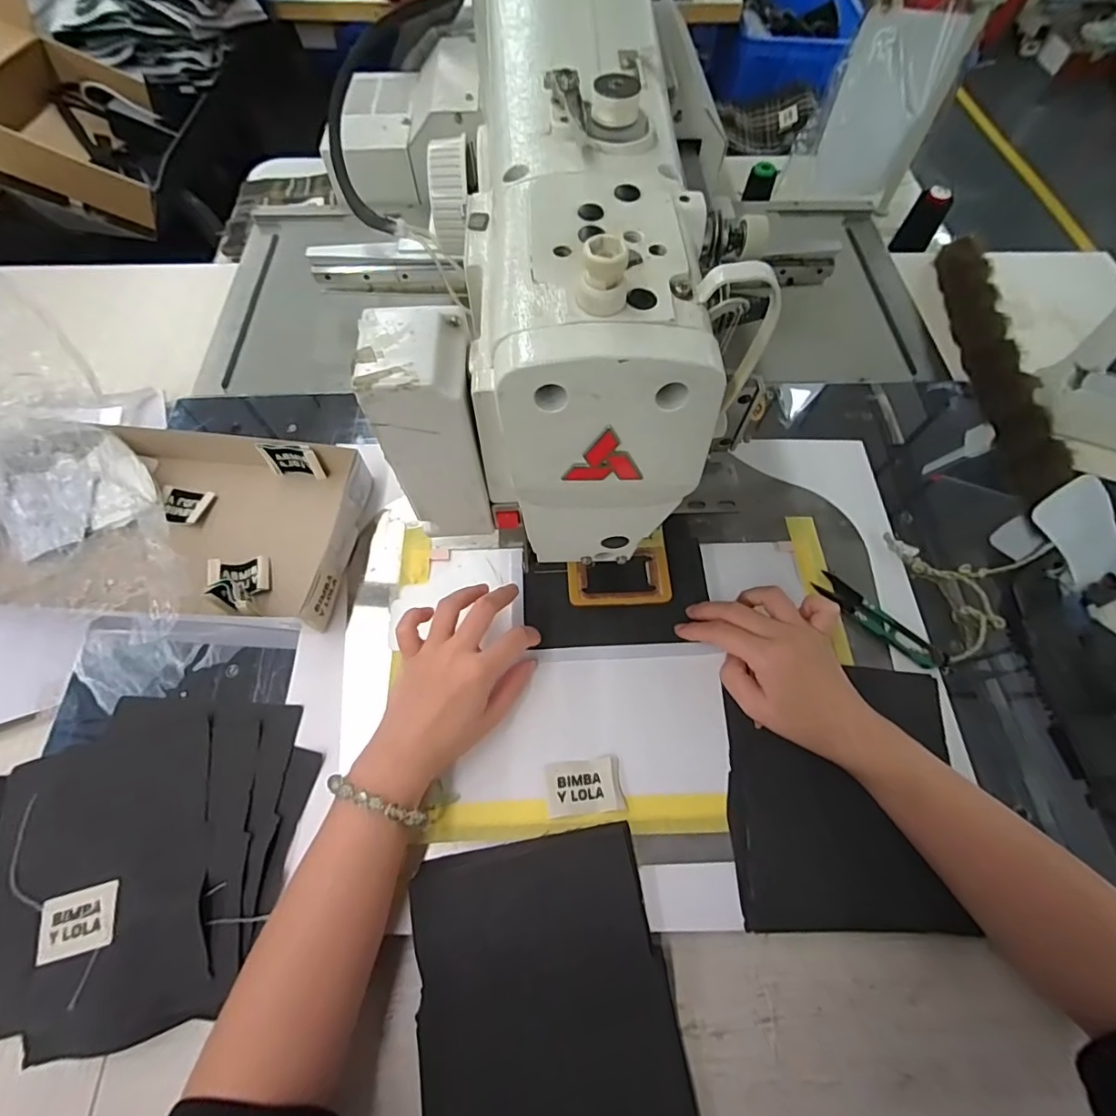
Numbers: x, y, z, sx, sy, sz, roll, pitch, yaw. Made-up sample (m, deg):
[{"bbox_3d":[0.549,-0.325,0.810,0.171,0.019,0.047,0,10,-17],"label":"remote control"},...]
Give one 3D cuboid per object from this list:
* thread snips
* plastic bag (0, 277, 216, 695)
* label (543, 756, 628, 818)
[{"bbox_3d":[0.260,0.051,0.420,0.107,0.007,0.023,41,69,17],"label":"thread snips"},{"bbox_3d":[-0.406,-0.042,0.387,0.157,0.118,0.310,-34,83,-17],"label":"plastic bag"},{"bbox_3d":[0.018,0.161,0.364,0.053,0.006,0.035,-5,64,-4],"label":"label"}]

